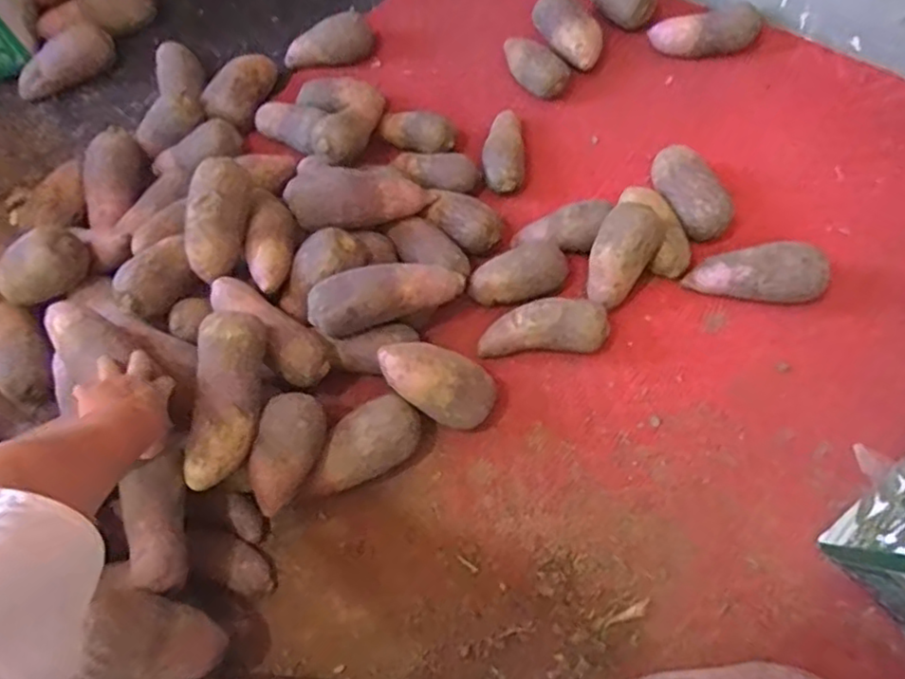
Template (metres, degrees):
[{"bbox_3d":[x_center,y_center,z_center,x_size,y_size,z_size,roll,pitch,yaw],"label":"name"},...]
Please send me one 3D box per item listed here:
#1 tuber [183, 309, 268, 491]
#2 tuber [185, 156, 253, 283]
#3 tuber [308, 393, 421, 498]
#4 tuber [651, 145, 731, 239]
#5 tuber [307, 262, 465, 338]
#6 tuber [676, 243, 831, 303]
[{"bbox_3d":[-0.253,0.061,0.736,0.064,0.069,0.181,-1,64,3],"label":"tuber"},{"bbox_3d":[-0.292,-0.151,0.821,0.058,0.155,0.068,23,23,14],"label":"tuber"},{"bbox_3d":[-0.110,0.130,0.802,0.146,0.074,0.072,-28,65,-9],"label":"tuber"},{"bbox_3d":[0.335,-0.205,0.928,0.079,0.064,0.137,-11,64,-1],"label":"tuber"},{"bbox_3d":[-0.081,-0.059,0.836,0.203,0.064,0.063,-14,63,-20],"label":"tuber"},{"bbox_3d":[0.401,-0.082,0.870,0.172,0.063,0.069,-2,64,3],"label":"tuber"}]

